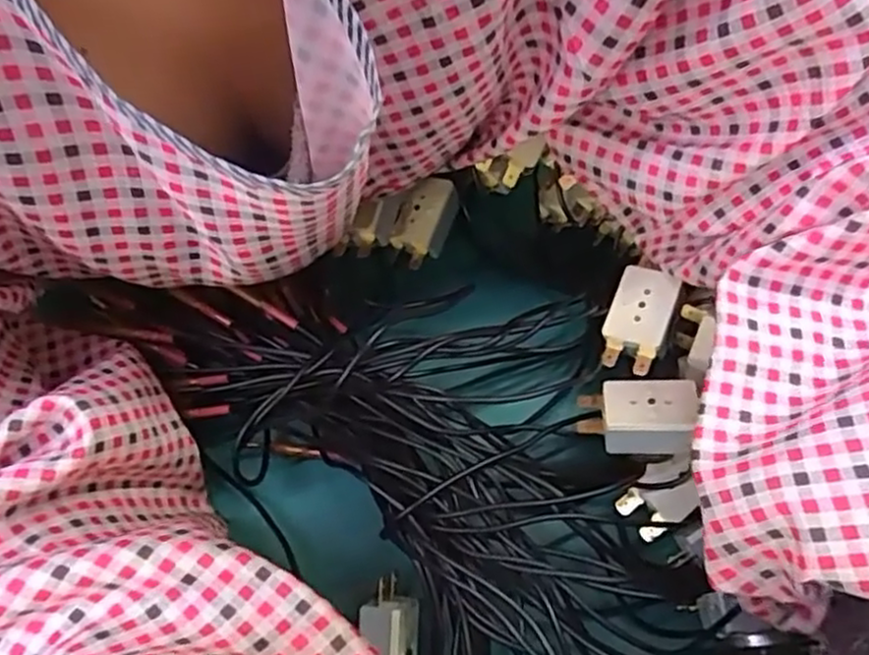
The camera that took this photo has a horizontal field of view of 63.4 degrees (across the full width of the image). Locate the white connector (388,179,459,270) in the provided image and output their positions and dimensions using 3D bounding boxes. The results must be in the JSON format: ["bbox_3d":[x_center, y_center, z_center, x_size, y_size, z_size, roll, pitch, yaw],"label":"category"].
[{"bbox_3d":[-0.005,-0.054,0.365,0.026,0.013,0.046,22,88,1],"label":"white connector"}]

